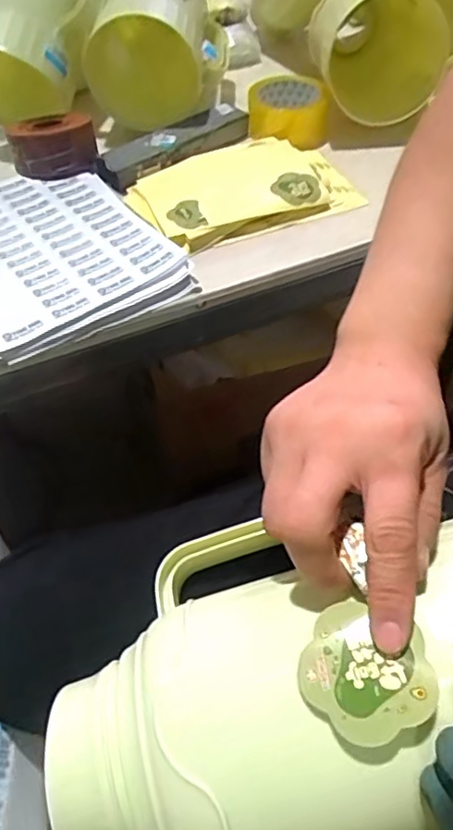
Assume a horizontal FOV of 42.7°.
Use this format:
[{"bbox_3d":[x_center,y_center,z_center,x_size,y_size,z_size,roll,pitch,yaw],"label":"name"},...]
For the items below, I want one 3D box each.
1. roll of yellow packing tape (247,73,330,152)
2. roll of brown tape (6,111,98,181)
[{"bbox_3d":[0.076,-0.382,0.731,0.098,0.051,0.090,-1,52,2],"label":"roll of yellow packing tape"},{"bbox_3d":[-0.201,-0.317,0.673,0.096,0.043,0.095,-12,53,-6],"label":"roll of brown tape"}]

